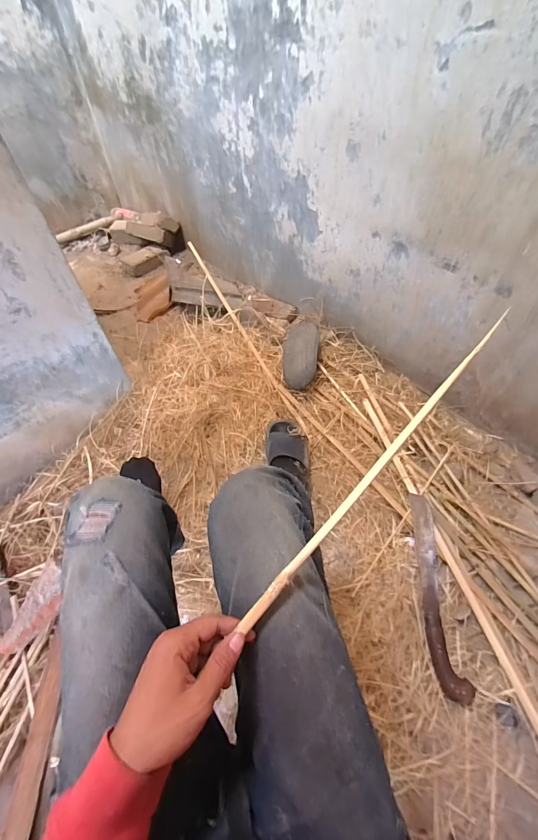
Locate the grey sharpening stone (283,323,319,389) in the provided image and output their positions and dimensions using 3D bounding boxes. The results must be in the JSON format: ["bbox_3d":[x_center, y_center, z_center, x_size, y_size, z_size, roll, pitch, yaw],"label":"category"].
[{"bbox_3d":[0.101,-0.216,1.120,0.112,0.059,0.250,3,55,5],"label":"grey sharpening stone"}]

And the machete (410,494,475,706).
[{"bbox_3d":[0.362,0.363,0.771,0.063,0.031,0.403,1,55,3],"label":"machete"}]

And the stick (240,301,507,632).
[{"bbox_3d":[0.118,0.047,0.370,0.013,0.010,0.423,39,82,26],"label":"stick"}]

